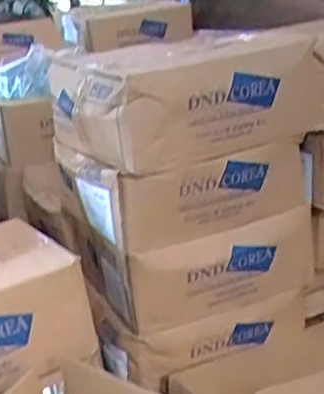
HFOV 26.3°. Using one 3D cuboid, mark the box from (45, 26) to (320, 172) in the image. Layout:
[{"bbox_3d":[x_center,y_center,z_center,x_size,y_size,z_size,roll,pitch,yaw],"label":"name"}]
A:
[{"bbox_3d":[0.042,-0.156,1.081,0.339,0.150,0.274,-12,18,-26],"label":"box"}]

